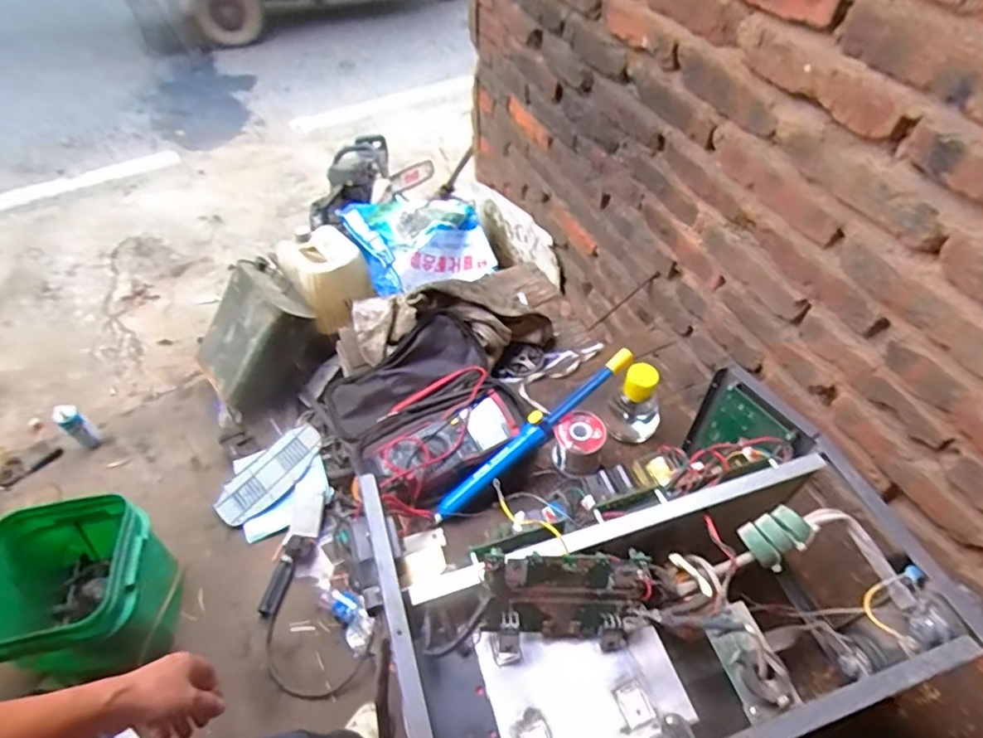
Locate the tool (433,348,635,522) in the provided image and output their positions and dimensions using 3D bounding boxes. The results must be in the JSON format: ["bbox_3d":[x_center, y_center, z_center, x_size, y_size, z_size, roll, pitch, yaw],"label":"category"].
[{"bbox_3d":[0.055,0.081,0.703,0.318,0.026,0.026,-39,60,-6],"label":"tool"}]

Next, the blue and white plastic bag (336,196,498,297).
[{"bbox_3d":[-0.251,-0.454,1.814,0.389,0.184,0.502,-19,54,-15],"label":"blue and white plastic bag"}]

